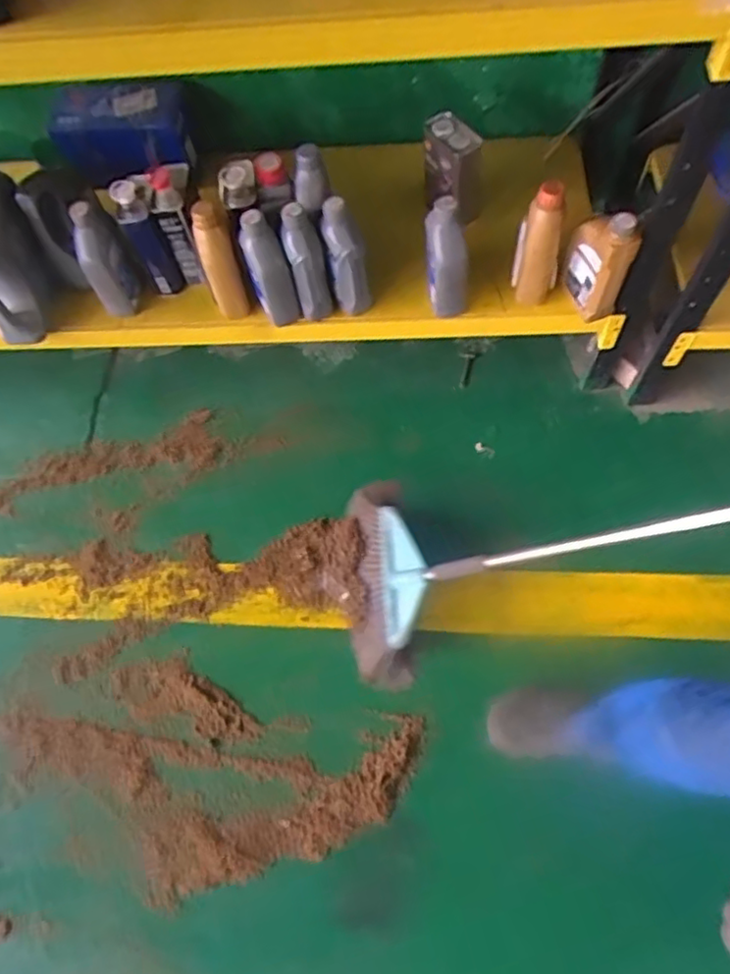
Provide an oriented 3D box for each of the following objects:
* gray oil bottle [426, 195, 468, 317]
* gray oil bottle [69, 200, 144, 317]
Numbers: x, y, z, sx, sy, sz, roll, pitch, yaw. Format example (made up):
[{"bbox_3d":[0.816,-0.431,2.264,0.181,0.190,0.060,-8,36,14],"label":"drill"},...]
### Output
[{"bbox_3d":[0.140,-0.400,1.138,0.083,0.219,0.074,-4,64,3],"label":"gray oil bottle"},{"bbox_3d":[-0.485,-0.415,1.203,0.090,0.214,0.062,-29,66,-9],"label":"gray oil bottle"}]

